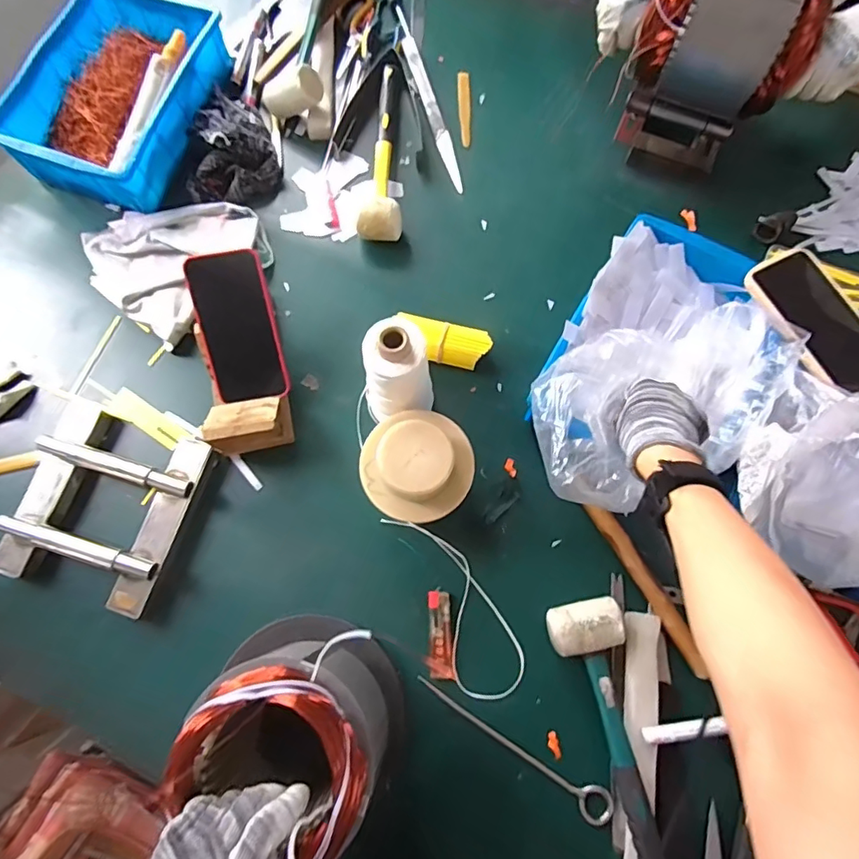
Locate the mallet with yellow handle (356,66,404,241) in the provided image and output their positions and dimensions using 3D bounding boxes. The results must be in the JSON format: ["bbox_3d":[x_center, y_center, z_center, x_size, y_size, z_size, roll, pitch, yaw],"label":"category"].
[{"bbox_3d":[-0.065,-0.378,0.693,0.053,0.050,0.280,-1,74,0],"label":"mallet with yellow handle"}]

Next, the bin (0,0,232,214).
[{"bbox_3d":[-0.410,-0.458,0.695,0.202,0.080,0.318,18,75,6],"label":"bin"}]

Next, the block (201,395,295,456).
[{"bbox_3d":[-0.203,-0.007,0.583,0.082,0.062,0.055,-7,74,-1],"label":"block"}]

